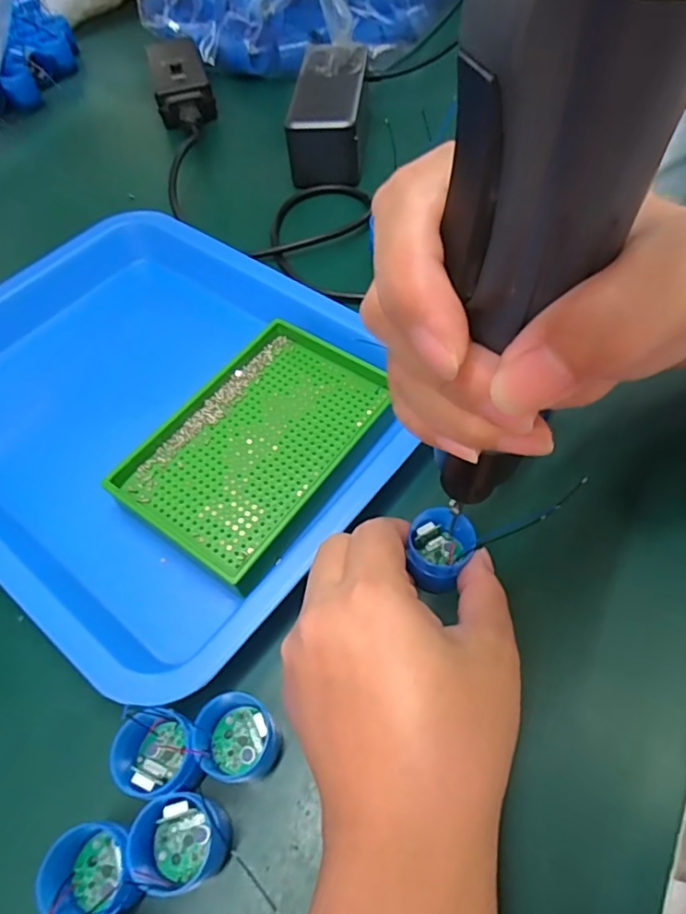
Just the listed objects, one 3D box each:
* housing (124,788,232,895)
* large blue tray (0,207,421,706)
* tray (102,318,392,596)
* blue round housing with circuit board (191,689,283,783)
[{"bbox_3d":[-0.059,0.138,0.202,0.029,0.028,0.030,-2,57,3],"label":"housing"},{"bbox_3d":[-0.110,-0.030,0.328,0.290,0.050,0.220,33,65,22],"label":"large blue tray"},{"bbox_3d":[-0.044,-0.010,0.299,0.093,0.020,0.139,27,63,19],"label":"tray"},{"bbox_3d":[-0.041,0.109,0.218,0.028,0.029,0.030,-2,57,3],"label":"blue round housing with circuit board"}]

